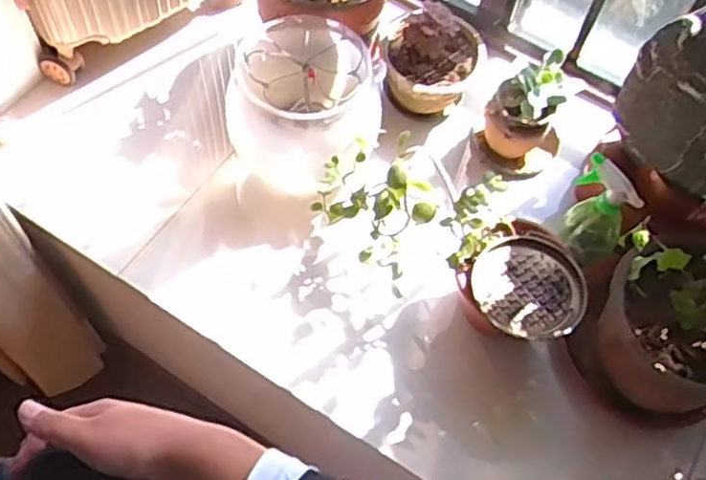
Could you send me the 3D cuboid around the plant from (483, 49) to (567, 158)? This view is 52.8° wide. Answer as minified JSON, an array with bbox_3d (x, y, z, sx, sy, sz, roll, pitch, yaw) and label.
[{"bbox_3d":[0.262,-0.201,1.113,0.086,0.167,0.097,-5,61,-7],"label":"plant"}]

